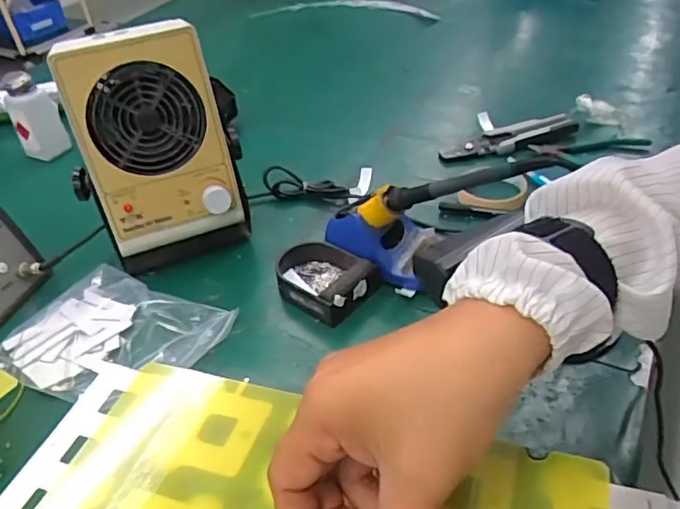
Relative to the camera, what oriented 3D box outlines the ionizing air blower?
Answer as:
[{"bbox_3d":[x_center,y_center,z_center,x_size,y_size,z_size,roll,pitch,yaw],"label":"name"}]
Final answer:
[{"bbox_3d":[-0.197,-0.112,0.644,0.158,0.245,0.101,-16,40,-12],"label":"ionizing air blower"}]

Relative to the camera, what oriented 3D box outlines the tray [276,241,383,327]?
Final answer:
[{"bbox_3d":[-0.020,0.025,0.631,0.109,0.035,0.081,26,49,33],"label":"tray"}]

